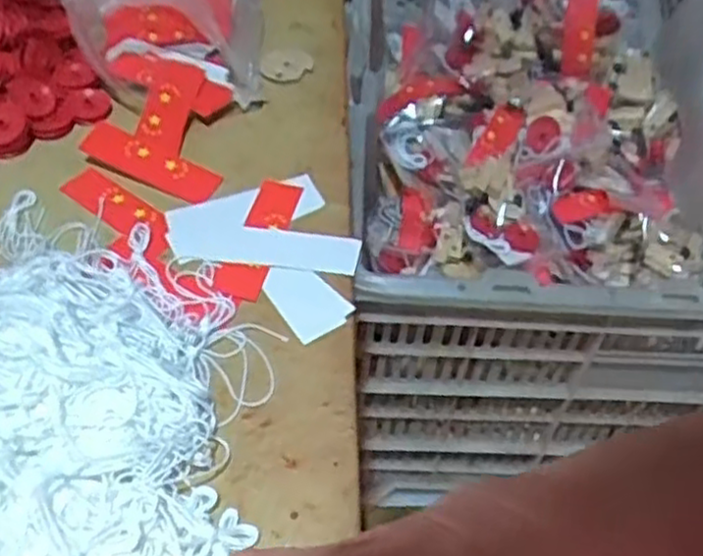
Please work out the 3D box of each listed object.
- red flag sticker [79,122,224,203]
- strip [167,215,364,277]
[{"bbox_3d":[-0.124,-0.071,0.458,0.086,0.005,0.025,24,70,7],"label":"red flag sticker"},{"bbox_3d":[-0.051,-0.018,0.424,0.110,0.005,0.027,7,57,7],"label":"strip"}]

